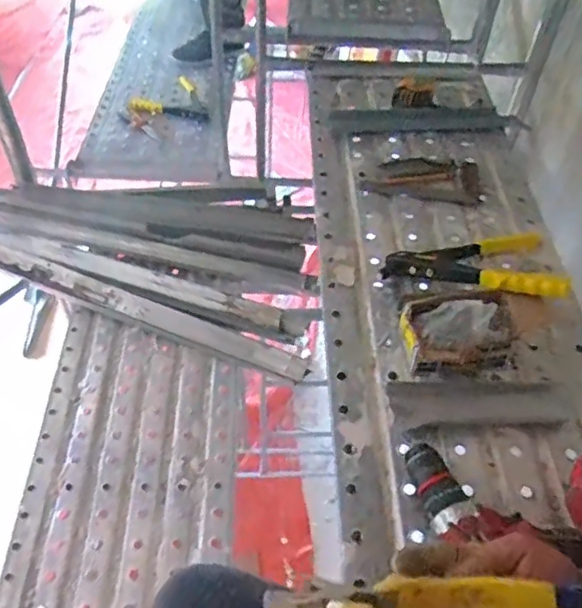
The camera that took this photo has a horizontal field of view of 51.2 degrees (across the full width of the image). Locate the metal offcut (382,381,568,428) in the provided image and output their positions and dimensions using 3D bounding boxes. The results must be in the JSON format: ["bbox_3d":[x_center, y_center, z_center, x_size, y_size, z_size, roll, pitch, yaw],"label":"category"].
[{"bbox_3d":[0.237,0.125,0.758,0.222,0.024,0.056,2,50,-1],"label":"metal offcut"}]

